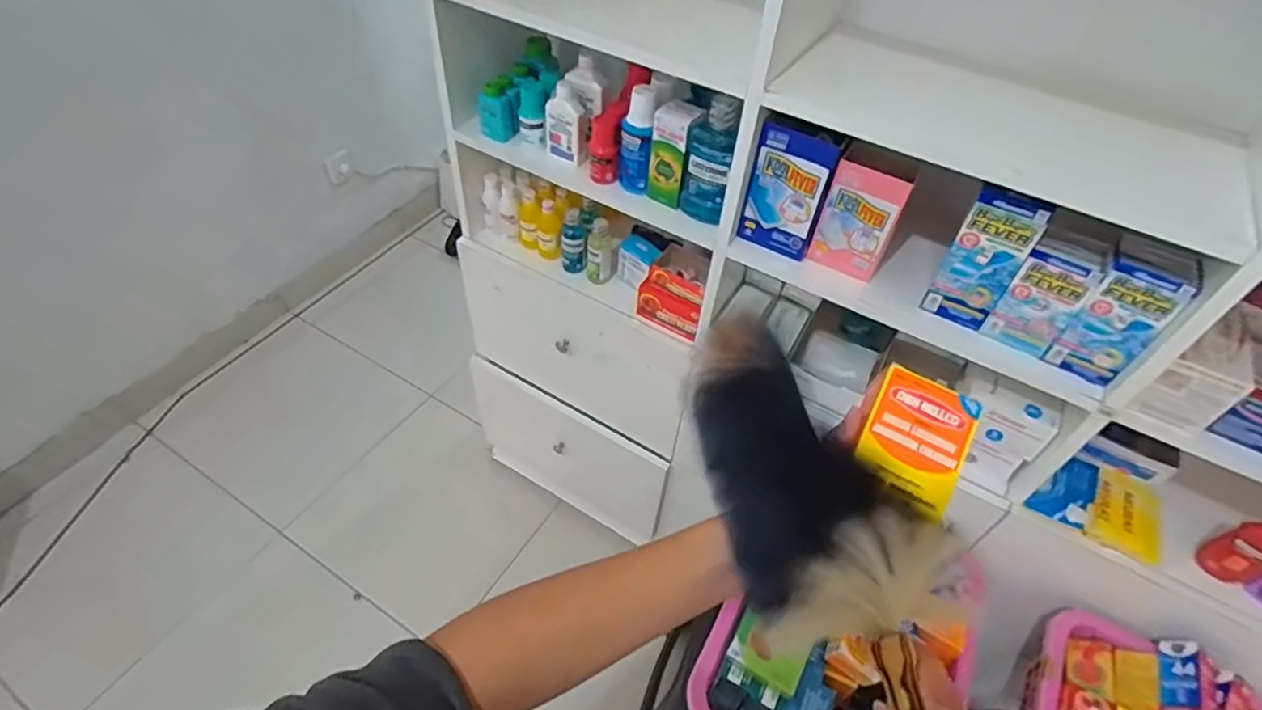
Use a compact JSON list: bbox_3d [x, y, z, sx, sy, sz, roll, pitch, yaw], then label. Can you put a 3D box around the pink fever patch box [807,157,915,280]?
[{"bbox_3d":[0.281,-0.163,0.783,0.087,0.138,0.022,26,50,17],"label":"pink fever patch box"}]

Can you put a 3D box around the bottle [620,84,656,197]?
[{"bbox_3d":[0.008,-0.293,0.867,0.038,0.143,0.039,1,48,-5],"label":"bottle"}]

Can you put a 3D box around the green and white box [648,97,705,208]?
[{"bbox_3d":[0.059,-0.277,0.862,0.059,0.129,0.049,16,48,8],"label":"green and white box"}]

